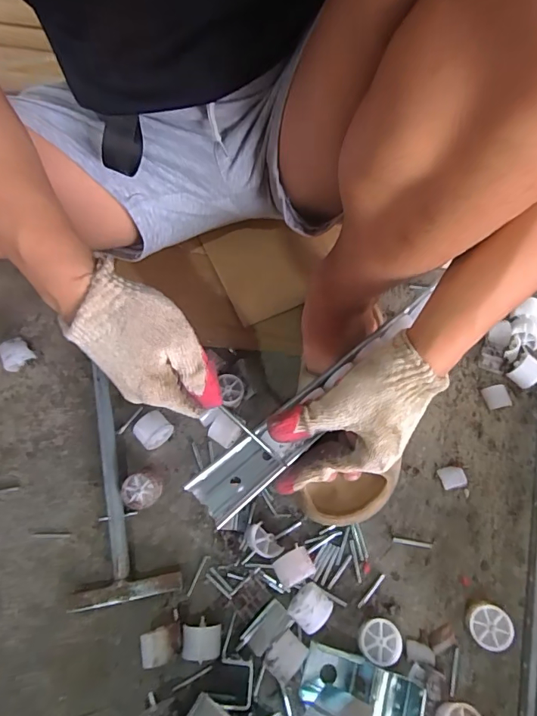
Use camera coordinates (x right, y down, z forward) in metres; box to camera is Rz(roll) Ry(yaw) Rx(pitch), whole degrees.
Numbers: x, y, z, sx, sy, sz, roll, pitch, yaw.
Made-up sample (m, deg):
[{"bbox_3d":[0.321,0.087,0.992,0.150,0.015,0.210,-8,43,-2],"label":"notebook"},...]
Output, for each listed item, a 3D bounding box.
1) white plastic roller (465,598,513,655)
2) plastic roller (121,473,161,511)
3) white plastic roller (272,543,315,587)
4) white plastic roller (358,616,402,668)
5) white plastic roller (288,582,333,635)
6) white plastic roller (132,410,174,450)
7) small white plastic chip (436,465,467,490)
[{"bbox_3d":[0.197,0.241,0.407,0.032,0.031,0.038,8,64,3],"label":"white plastic roller"},{"bbox_3d":[-0.126,0.134,0.449,0.036,0.028,0.032,6,64,1],"label":"plastic roller"},{"bbox_3d":[0.023,0.194,0.421,0.036,0.033,0.027,-26,68,-13],"label":"white plastic roller"},{"bbox_3d":[0.098,0.251,0.401,0.036,0.024,0.035,1,64,-1],"label":"white plastic roller"},{"bbox_3d":[0.039,0.226,0.409,0.033,0.033,0.034,40,70,17],"label":"white plastic roller"},{"bbox_3d":[-0.121,0.077,0.474,0.035,0.032,0.028,-42,72,-19],"label":"white plastic roller"},{"bbox_3d":[0.192,0.125,0.472,0.025,0.007,0.022,-11,65,-7],"label":"small white plastic chip"}]

